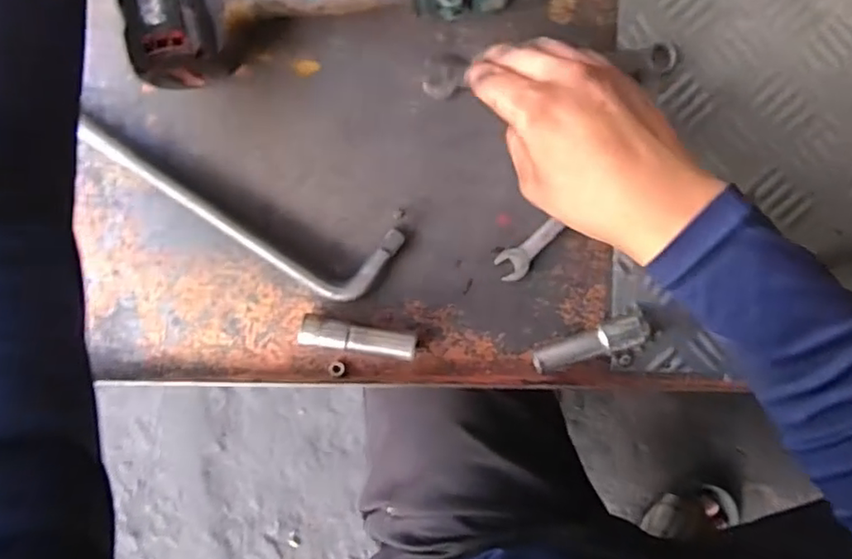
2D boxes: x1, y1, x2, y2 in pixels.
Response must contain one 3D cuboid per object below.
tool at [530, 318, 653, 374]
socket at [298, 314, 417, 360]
[{"bbox_3d":[0.104,0.040,0.405,0.072,0.024,0.018,-17,92,4],"label":"tool"},{"bbox_3d":[-0.044,0.039,0.415,0.075,0.023,0.019,11,93,3],"label":"socket"}]

